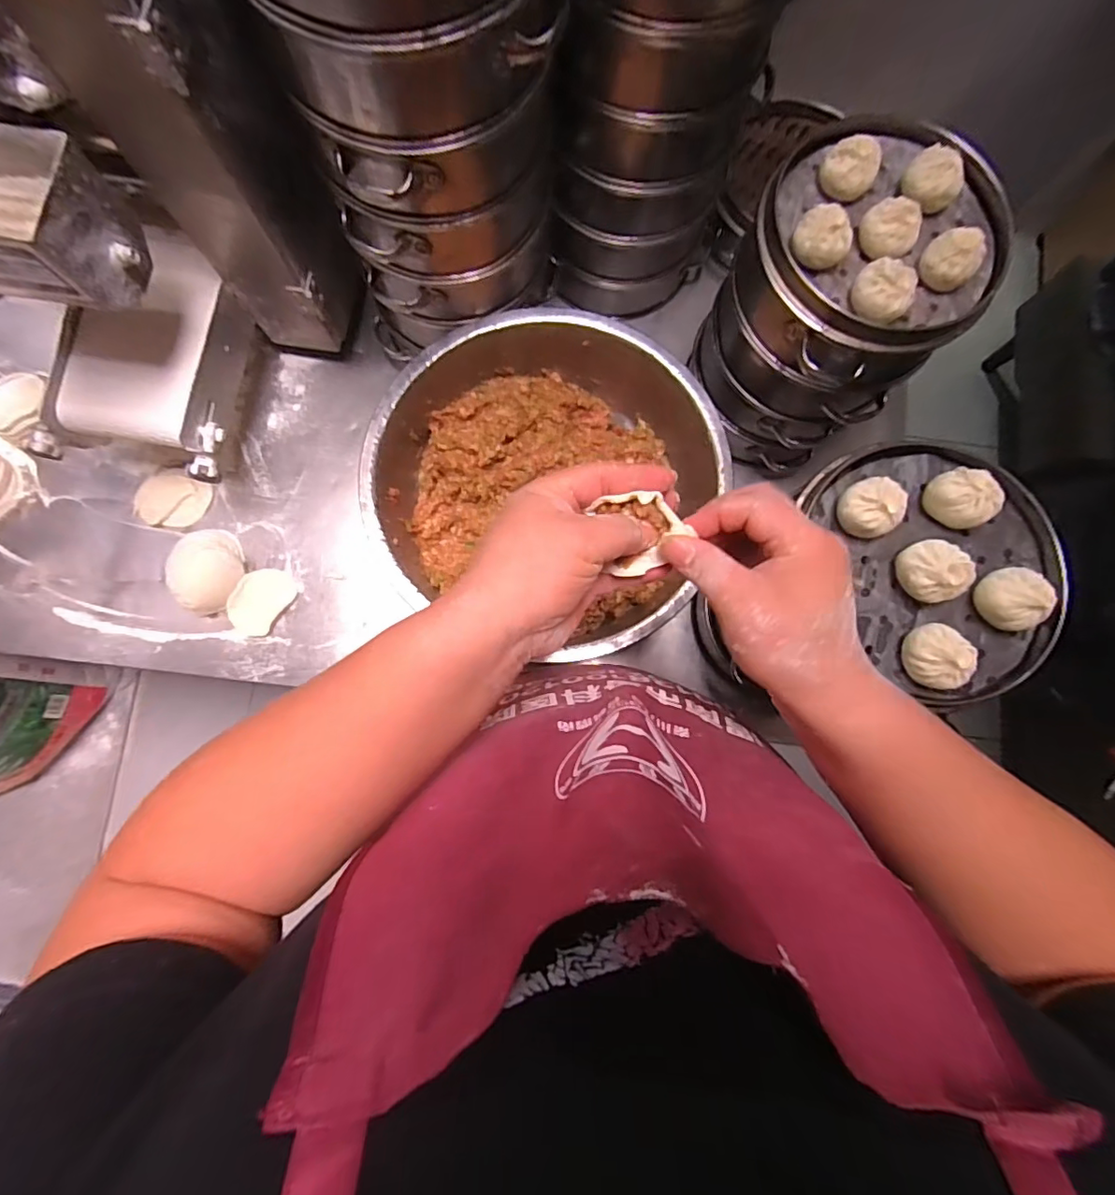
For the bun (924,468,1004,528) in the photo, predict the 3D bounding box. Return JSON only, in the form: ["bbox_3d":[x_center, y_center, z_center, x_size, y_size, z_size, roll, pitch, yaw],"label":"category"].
[{"bbox_3d":[0.284,-0.069,0.386,0.036,0.023,0.041,-23,83,-5],"label":"bun"}]

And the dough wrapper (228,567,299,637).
[{"bbox_3d":[-0.330,0.003,0.612,0.058,0.009,0.076,31,82,3],"label":"dough wrapper"}]

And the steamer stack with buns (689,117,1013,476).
[{"bbox_3d":[0.250,-0.264,0.528,0.181,0.246,0.183,41,82,4],"label":"steamer stack with buns"}]

